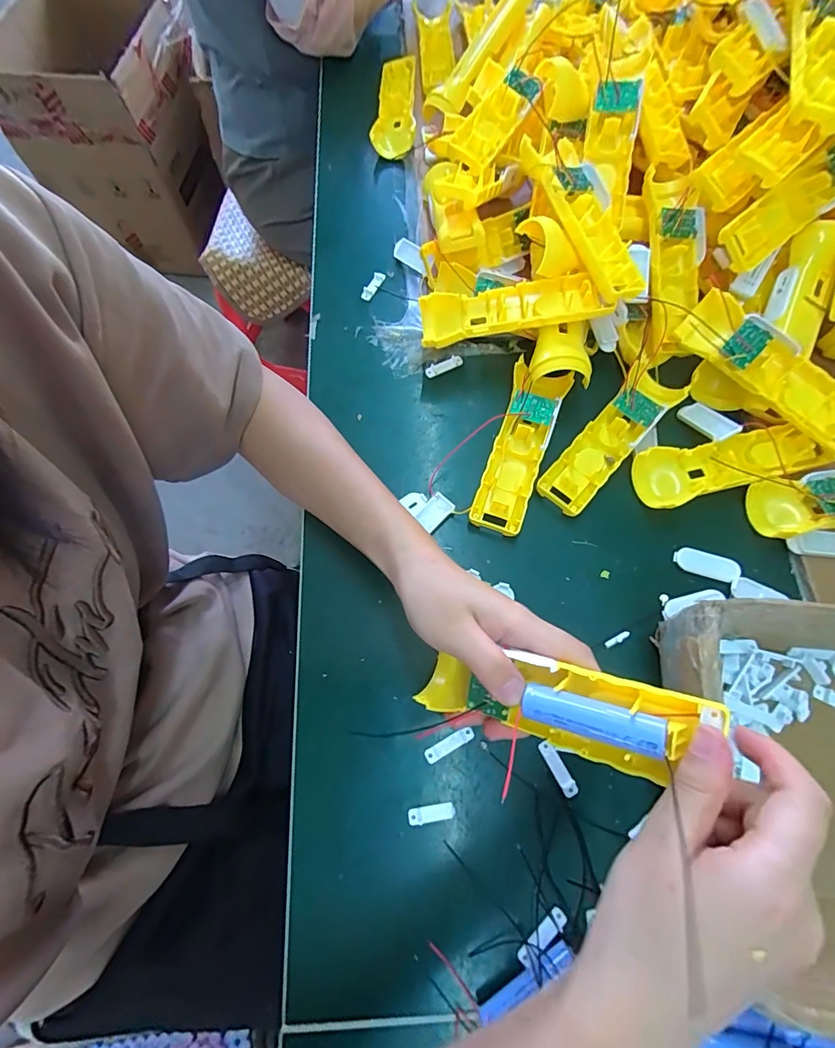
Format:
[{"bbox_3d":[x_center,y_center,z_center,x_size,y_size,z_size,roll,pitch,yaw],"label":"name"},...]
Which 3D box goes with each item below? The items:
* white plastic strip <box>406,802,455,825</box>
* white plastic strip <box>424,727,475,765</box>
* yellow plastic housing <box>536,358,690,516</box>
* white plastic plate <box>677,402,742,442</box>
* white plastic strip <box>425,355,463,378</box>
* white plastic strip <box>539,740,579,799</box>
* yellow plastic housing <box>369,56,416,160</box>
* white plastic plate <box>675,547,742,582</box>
[{"bbox_3d":[0.009,0.195,0.313,0.032,0.004,0.010,-8,69,-3],"label":"white plastic strip"},{"bbox_3d":[0.023,0.155,0.329,0.038,0.004,0.011,-27,72,-10],"label":"white plastic strip"},{"bbox_3d":[0.167,-0.076,0.400,0.047,0.022,0.157,38,73,13],"label":"yellow plastic housing"},{"bbox_3d":[0.250,-0.090,0.404,0.022,0.004,0.053,-34,42,9],"label":"white plastic plate"},{"bbox_3d":[0.026,-0.150,0.446,0.040,0.007,0.011,-26,71,-10],"label":"white plastic strip"},{"bbox_3d":[0.098,0.169,0.322,0.010,0.004,0.038,-26,71,-10],"label":"white plastic strip"},{"bbox_3d":[-0.027,-0.495,0.559,0.049,0.030,0.153,1,69,0],"label":"yellow plastic housing"},{"bbox_3d":[0.232,0.033,0.375,0.049,0.007,0.020,18,70,6],"label":"white plastic plate"}]

